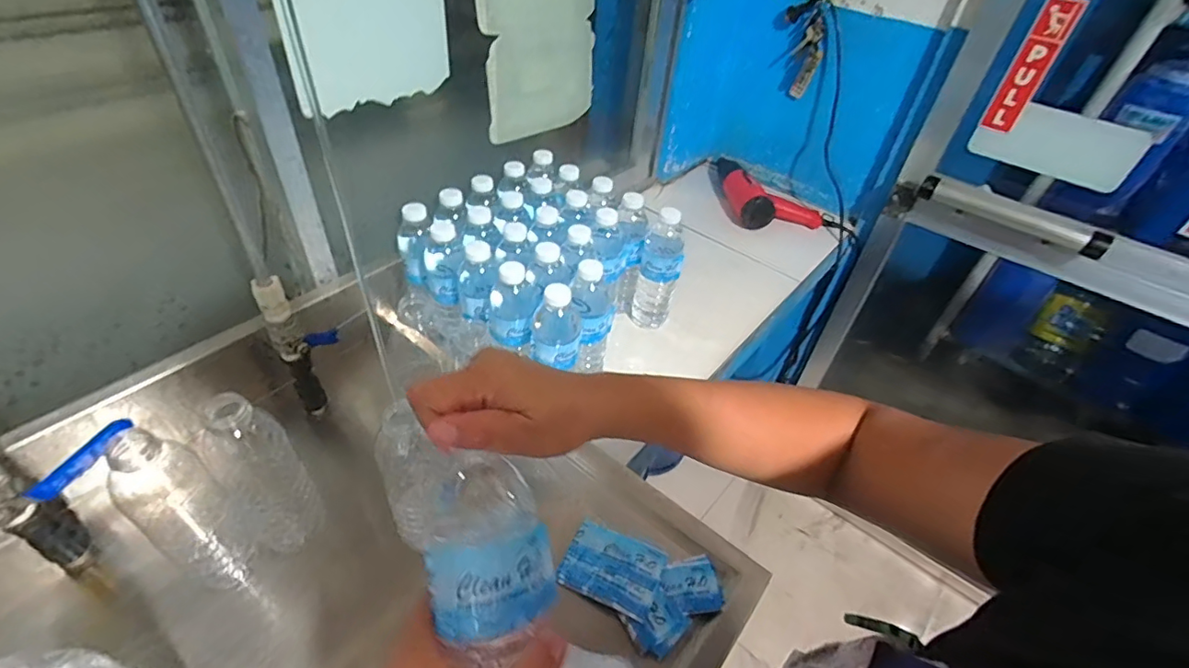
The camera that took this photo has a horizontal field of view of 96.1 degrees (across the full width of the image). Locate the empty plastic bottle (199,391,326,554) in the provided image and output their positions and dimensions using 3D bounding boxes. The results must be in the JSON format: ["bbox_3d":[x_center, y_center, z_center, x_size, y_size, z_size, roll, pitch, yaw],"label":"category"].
[{"bbox_3d":[-0.305,0.132,0.494,0.052,0.178,0.057,31,48,24],"label":"empty plastic bottle"}]

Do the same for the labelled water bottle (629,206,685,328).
[{"bbox_3d":[0.104,-0.112,0.845,0.065,0.191,0.079,12,43,6],"label":"labelled water bottle"}]

